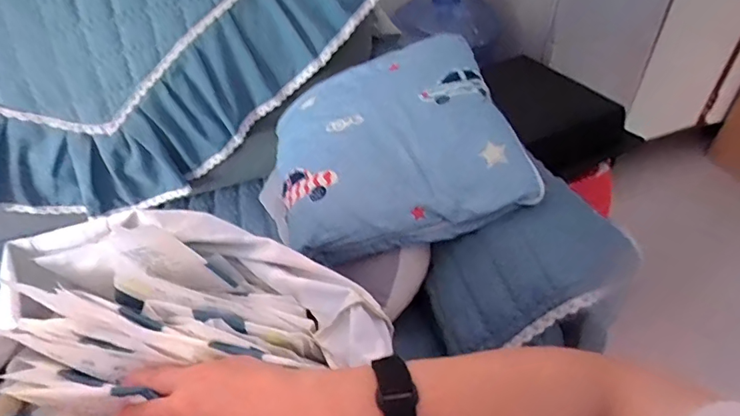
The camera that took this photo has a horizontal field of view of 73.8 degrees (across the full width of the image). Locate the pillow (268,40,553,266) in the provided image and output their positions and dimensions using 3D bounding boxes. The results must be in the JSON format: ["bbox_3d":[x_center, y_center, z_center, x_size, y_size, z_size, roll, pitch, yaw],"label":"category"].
[{"bbox_3d":[0.025,-0.093,0.707,0.330,0.091,0.320,-15,60,2],"label":"pillow"}]

